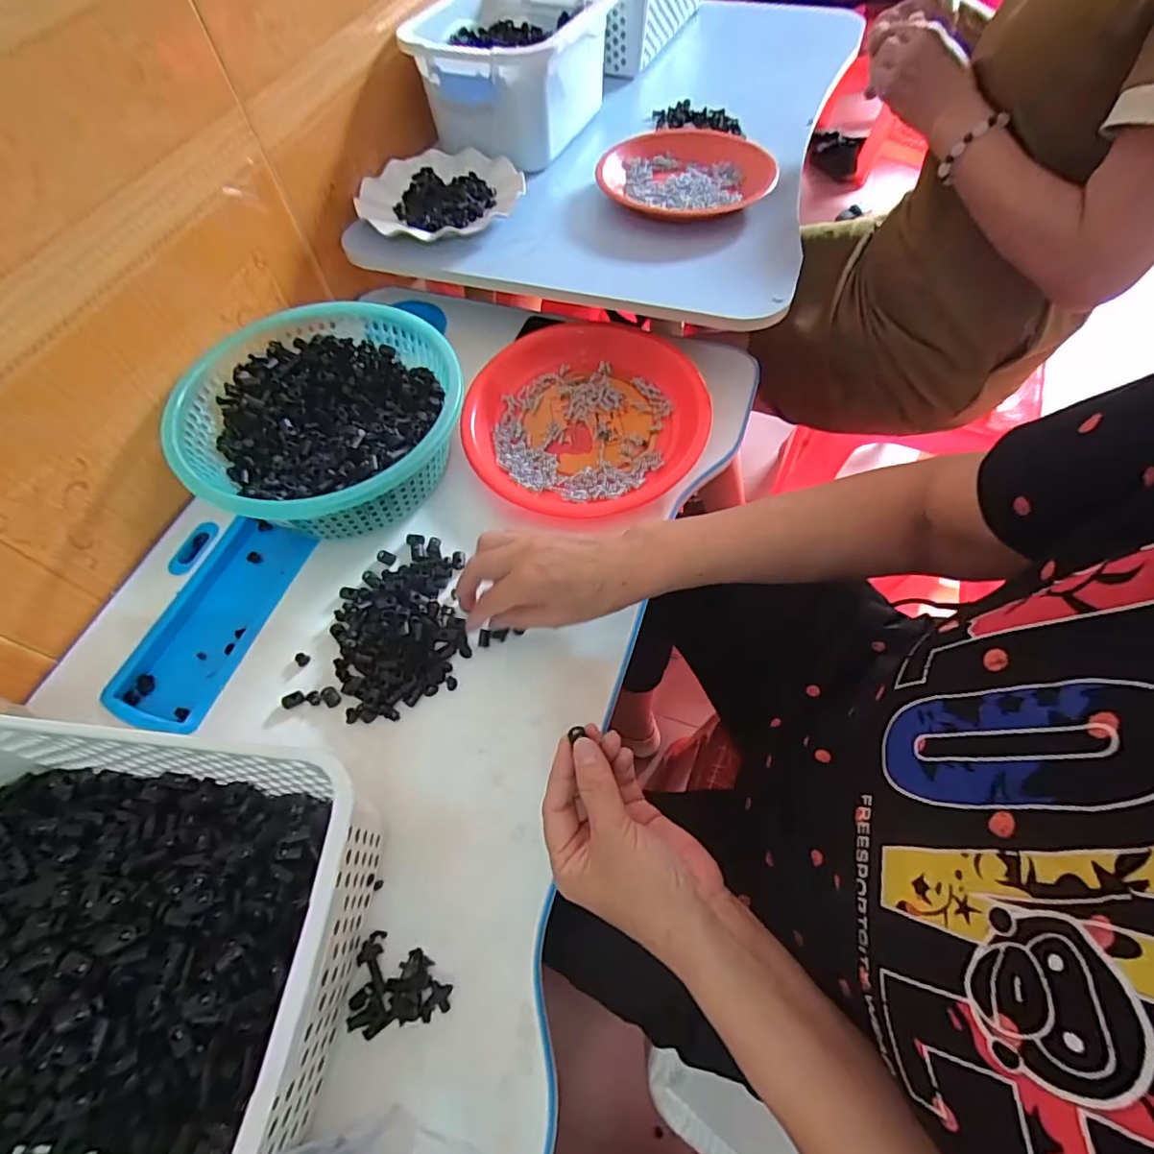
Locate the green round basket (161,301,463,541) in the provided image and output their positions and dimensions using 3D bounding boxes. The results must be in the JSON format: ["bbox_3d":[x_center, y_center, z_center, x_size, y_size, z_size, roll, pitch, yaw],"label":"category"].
[{"bbox_3d":[-0.220,-0.136,0.500,0.225,0.075,0.226,-1,60,2],"label":"green round basket"}]

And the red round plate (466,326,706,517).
[{"bbox_3d":[0.004,-0.154,0.535,0.218,0.031,0.213,-1,60,2],"label":"red round plate"}]

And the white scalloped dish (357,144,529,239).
[{"bbox_3d":[-0.158,-0.447,0.660,0.189,0.024,0.182,-1,60,2],"label":"white scalloped dish"}]

